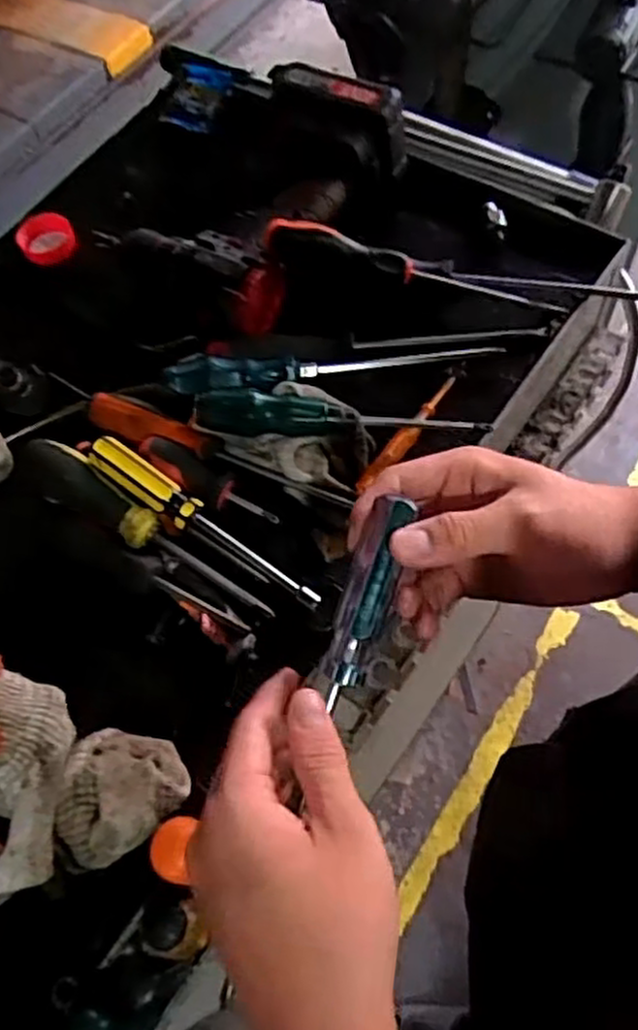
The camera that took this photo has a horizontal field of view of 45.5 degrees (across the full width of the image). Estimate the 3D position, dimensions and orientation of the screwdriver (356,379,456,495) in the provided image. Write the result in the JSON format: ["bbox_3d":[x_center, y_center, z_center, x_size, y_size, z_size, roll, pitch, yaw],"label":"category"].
[{"bbox_3d":[0.061,-0.056,0.521,0.012,0.014,0.107,33,70,21],"label":"screwdriver"}]

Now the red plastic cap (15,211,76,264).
[{"bbox_3d":[-0.231,-0.235,0.646,0.046,0.018,0.042,-3,62,5],"label":"red plastic cap"}]

